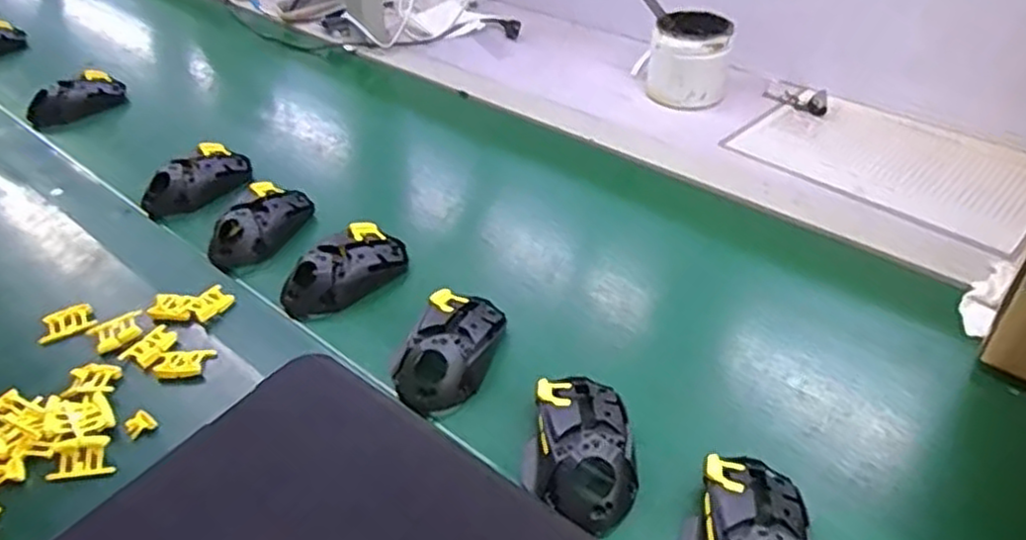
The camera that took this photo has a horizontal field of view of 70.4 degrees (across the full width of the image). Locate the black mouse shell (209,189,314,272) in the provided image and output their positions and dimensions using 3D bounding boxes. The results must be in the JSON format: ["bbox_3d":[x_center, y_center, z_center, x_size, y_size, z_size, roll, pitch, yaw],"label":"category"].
[{"bbox_3d":[-0.241,-0.047,0.703,0.053,0.034,0.111,16,42,20],"label":"black mouse shell"}]

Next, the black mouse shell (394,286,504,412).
[{"bbox_3d":[-0.047,0.058,0.566,0.062,0.034,0.113,12,41,15],"label":"black mouse shell"}]

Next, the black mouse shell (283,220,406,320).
[{"bbox_3d":[-0.148,-0.002,0.645,0.058,0.035,0.115,30,48,32],"label":"black mouse shell"}]

